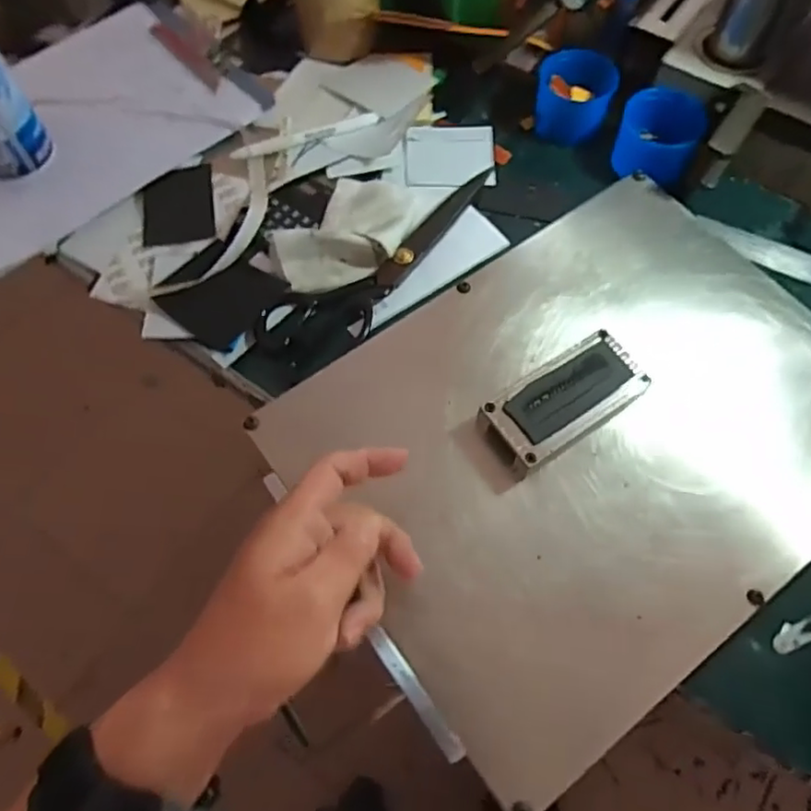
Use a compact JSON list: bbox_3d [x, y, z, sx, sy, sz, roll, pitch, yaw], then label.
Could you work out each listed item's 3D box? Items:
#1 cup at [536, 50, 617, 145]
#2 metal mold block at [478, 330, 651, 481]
[{"bbox_3d":[0.150,-0.275,0.557,0.070,0.050,0.061,16,66,8],"label":"cup"},{"bbox_3d":[0.106,-0.003,0.413,0.108,0.021,0.052,-32,69,-13],"label":"metal mold block"}]

